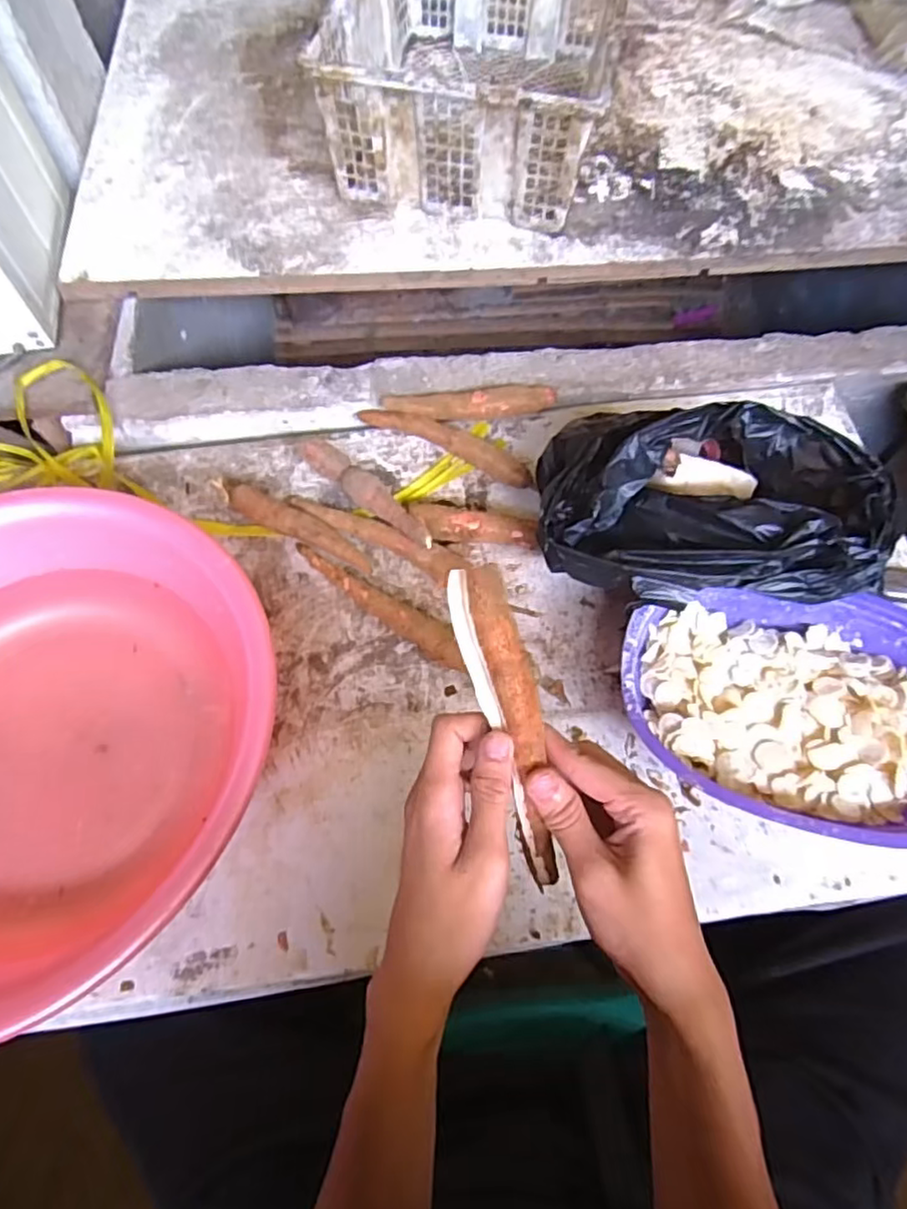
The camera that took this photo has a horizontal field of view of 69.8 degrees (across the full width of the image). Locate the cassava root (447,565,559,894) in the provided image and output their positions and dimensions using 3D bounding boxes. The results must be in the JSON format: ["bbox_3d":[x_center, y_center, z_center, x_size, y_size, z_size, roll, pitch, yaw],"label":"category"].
[{"bbox_3d":[0.032,0.070,0.352,0.031,0.023,0.183,-15,99,-8],"label":"cassava root"}]

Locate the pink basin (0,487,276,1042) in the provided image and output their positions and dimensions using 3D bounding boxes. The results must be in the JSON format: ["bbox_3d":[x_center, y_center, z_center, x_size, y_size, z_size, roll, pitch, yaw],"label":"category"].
[{"bbox_3d":[-0.351,0.097,0.521,0.406,0.114,0.373,-1,64,2],"label":"pink basin"}]

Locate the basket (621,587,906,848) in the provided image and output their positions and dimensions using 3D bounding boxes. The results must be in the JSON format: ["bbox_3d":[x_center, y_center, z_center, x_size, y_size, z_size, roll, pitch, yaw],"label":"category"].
[{"bbox_3d":[0.297,0.092,0.564,0.306,0.075,0.209,6,64,6],"label":"basket"}]

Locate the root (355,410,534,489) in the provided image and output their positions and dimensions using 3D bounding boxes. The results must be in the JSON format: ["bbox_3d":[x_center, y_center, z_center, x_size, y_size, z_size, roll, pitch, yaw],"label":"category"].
[{"bbox_3d":[-0.008,-0.185,0.730,0.216,0.041,0.033,29,69,15],"label":"root"}]

